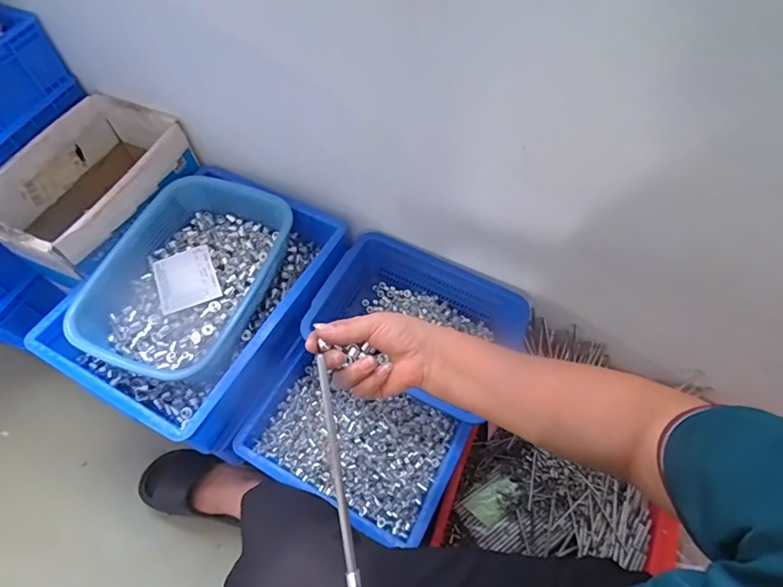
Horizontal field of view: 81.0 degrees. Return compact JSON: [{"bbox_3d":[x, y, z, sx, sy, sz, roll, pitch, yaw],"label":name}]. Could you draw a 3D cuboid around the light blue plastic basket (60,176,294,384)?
[{"bbox_3d":[-0.326,-0.030,0.734,0.240,0.077,0.338,16,61,10],"label":"light blue plastic basket"}]

